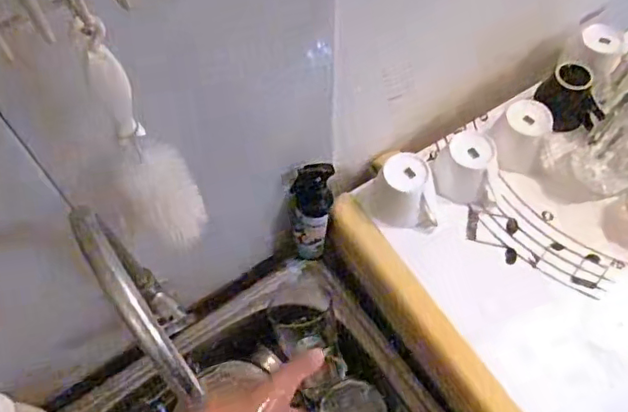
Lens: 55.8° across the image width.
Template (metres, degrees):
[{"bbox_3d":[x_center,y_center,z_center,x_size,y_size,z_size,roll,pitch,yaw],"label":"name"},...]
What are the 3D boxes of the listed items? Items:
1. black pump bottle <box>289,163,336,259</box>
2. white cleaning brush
[{"bbox_3d":[-0.003,0.011,0.769,0.057,0.154,0.055,1,61,2],"label":"black pump bottle"},{"bbox_3d":[-0.125,-0.041,0.433,0.053,0.230,0.043,-22,63,-10],"label":"white cleaning brush"}]

